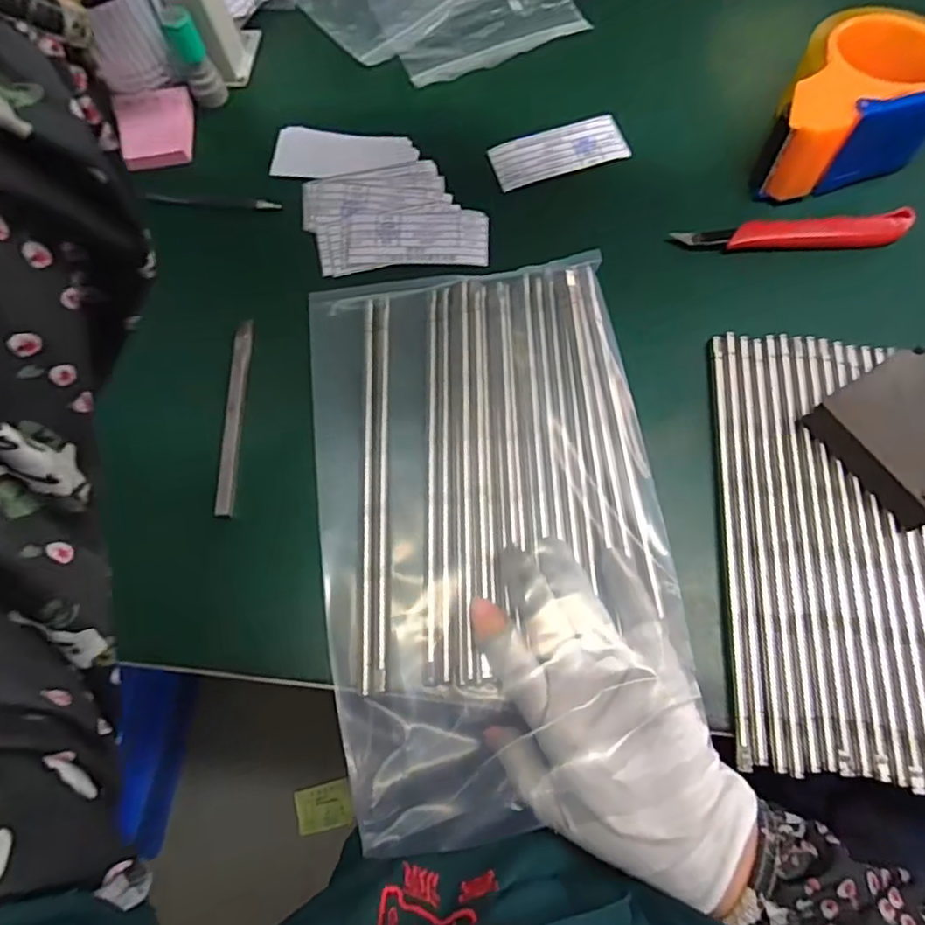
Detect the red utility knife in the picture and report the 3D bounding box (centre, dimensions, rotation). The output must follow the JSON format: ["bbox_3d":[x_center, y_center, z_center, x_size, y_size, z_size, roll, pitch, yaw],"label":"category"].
[{"bbox_3d":[0.224,-0.151,0.407,0.151,0.020,0.026,-6,70,3],"label":"red utility knife"}]

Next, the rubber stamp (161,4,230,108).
[{"bbox_3d":[-0.201,-0.304,0.456,0.025,0.066,0.026,-25,70,-4],"label":"rubber stamp"}]

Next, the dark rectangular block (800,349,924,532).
[{"bbox_3d":[0.248,-0.014,0.338,0.070,0.035,0.081,-31,71,-8],"label":"dark rectangular block"}]

